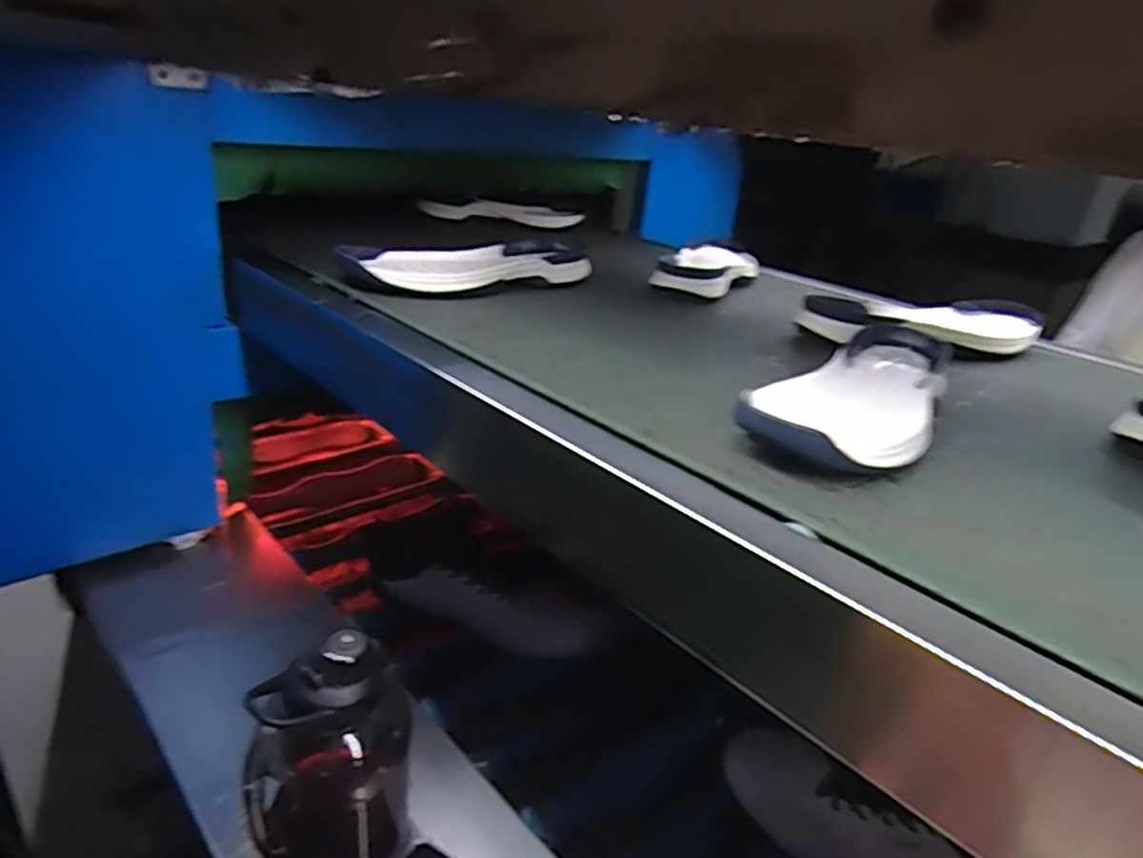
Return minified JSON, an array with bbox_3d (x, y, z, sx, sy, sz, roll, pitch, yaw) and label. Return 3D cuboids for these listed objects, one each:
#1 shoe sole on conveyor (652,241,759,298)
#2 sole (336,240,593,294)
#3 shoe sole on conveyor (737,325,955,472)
[{"bbox_3d":[0.222,-0.256,1.127,0.126,0.038,0.317,11,24,15],"label":"shoe sole on conveyor"},{"bbox_3d":[-0.128,-0.221,0.949,0.336,0.049,0.122,-10,28,-31],"label":"sole"},{"bbox_3d":[0.253,-0.032,0.629,0.129,0.045,0.354,18,27,28],"label":"shoe sole on conveyor"}]

